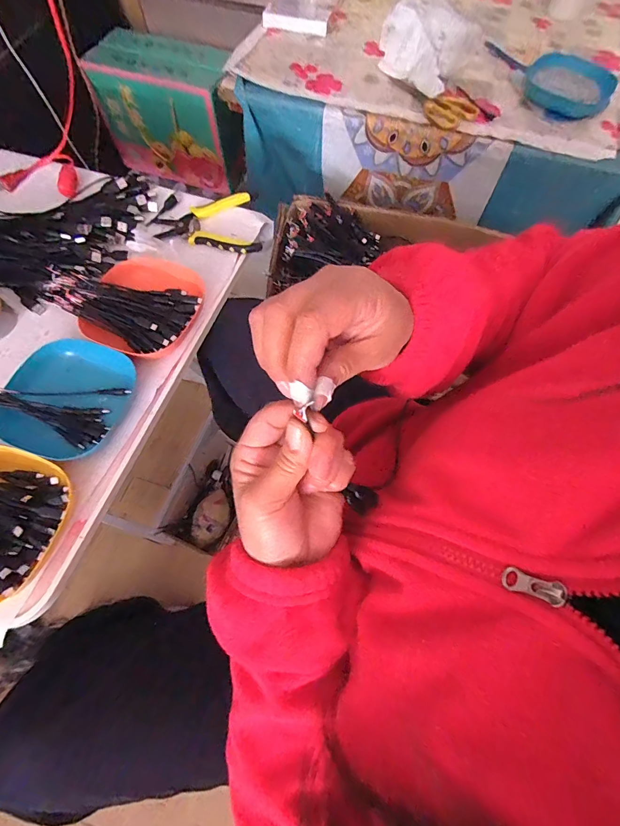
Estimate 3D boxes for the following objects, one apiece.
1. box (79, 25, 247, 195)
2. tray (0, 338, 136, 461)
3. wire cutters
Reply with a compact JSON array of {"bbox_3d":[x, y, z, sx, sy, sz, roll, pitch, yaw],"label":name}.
[{"bbox_3d":[-0.307,-0.724,0.932,0.369,0.236,0.143,20,68,7],"label":"box"},{"bbox_3d":[-0.274,-0.018,0.433,0.123,0.033,0.137,15,67,5],"label":"tray"},{"bbox_3d":[-0.150,-0.270,0.547,0.141,0.012,0.119,-13,68,-7],"label":"wire cutters"}]

